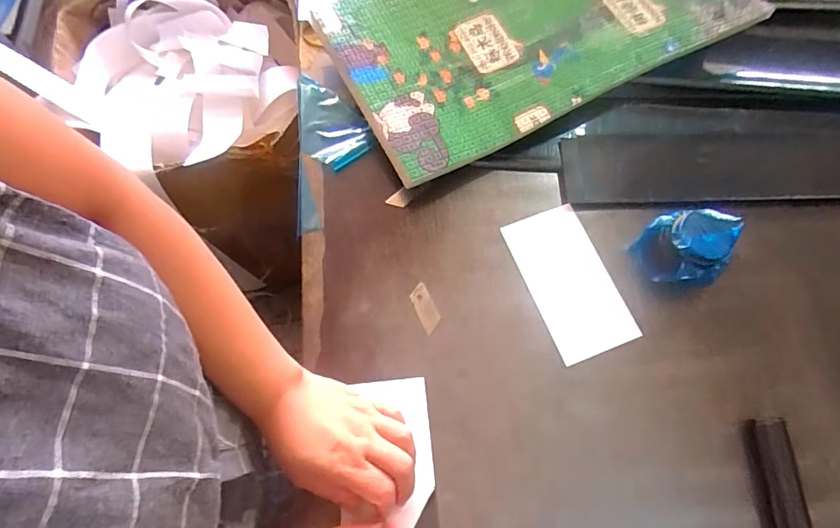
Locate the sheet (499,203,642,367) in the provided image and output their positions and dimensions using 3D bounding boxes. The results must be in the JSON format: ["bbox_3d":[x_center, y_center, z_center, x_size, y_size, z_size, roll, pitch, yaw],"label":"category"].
[{"bbox_3d":[0.150,0.016,0.463,0.082,0.004,0.151,-19,70,-10],"label":"sheet"}]

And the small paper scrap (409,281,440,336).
[{"bbox_3d":[0.005,0.043,0.451,0.019,0.009,0.046,-25,70,-7],"label":"small paper scrap"}]

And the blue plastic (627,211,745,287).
[{"bbox_3d":[0.253,-0.015,0.441,0.083,0.056,0.070,15,70,8],"label":"blue plastic"}]

